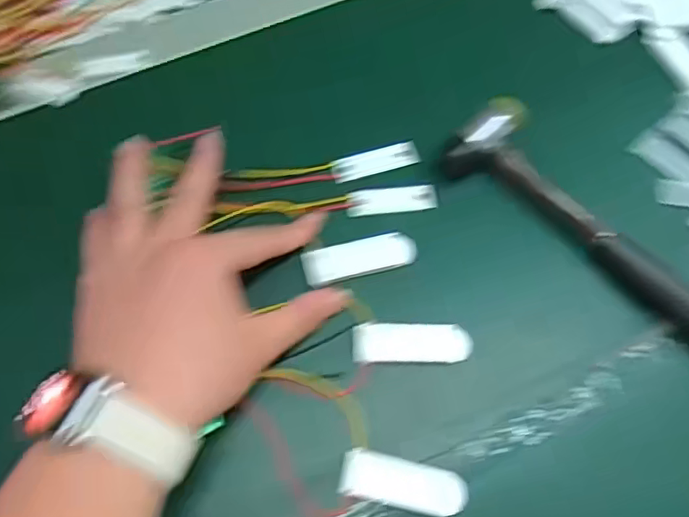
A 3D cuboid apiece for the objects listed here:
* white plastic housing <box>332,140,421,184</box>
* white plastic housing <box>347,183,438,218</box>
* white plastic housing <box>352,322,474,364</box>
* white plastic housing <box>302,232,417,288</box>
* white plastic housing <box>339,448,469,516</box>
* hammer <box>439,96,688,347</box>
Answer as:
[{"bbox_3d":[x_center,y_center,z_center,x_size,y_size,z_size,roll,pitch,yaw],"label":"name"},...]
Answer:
[{"bbox_3d":[0.020,-0.062,0.365,0.054,0.006,0.017,-13,67,-8],"label":"white plastic housing"},{"bbox_3d":[0.029,-0.036,0.354,0.053,0.006,0.016,-6,66,-5],"label":"white plastic housing"},{"bbox_3d":[0.037,0.045,0.311,0.064,0.004,0.022,1,66,-2],"label":"white plastic housing"},{"bbox_3d":[0.009,-0.001,0.333,0.065,0.007,0.021,-15,67,-9],"label":"white plastic housing"},{"bbox_3d":[0.030,0.111,0.285,0.062,0.004,0.022,12,66,3],"label":"white plastic housing"},{"bbox_3d":[0.160,-0.004,0.331,0.230,0.018,0.058,43,73,13],"label":"hammer"}]

